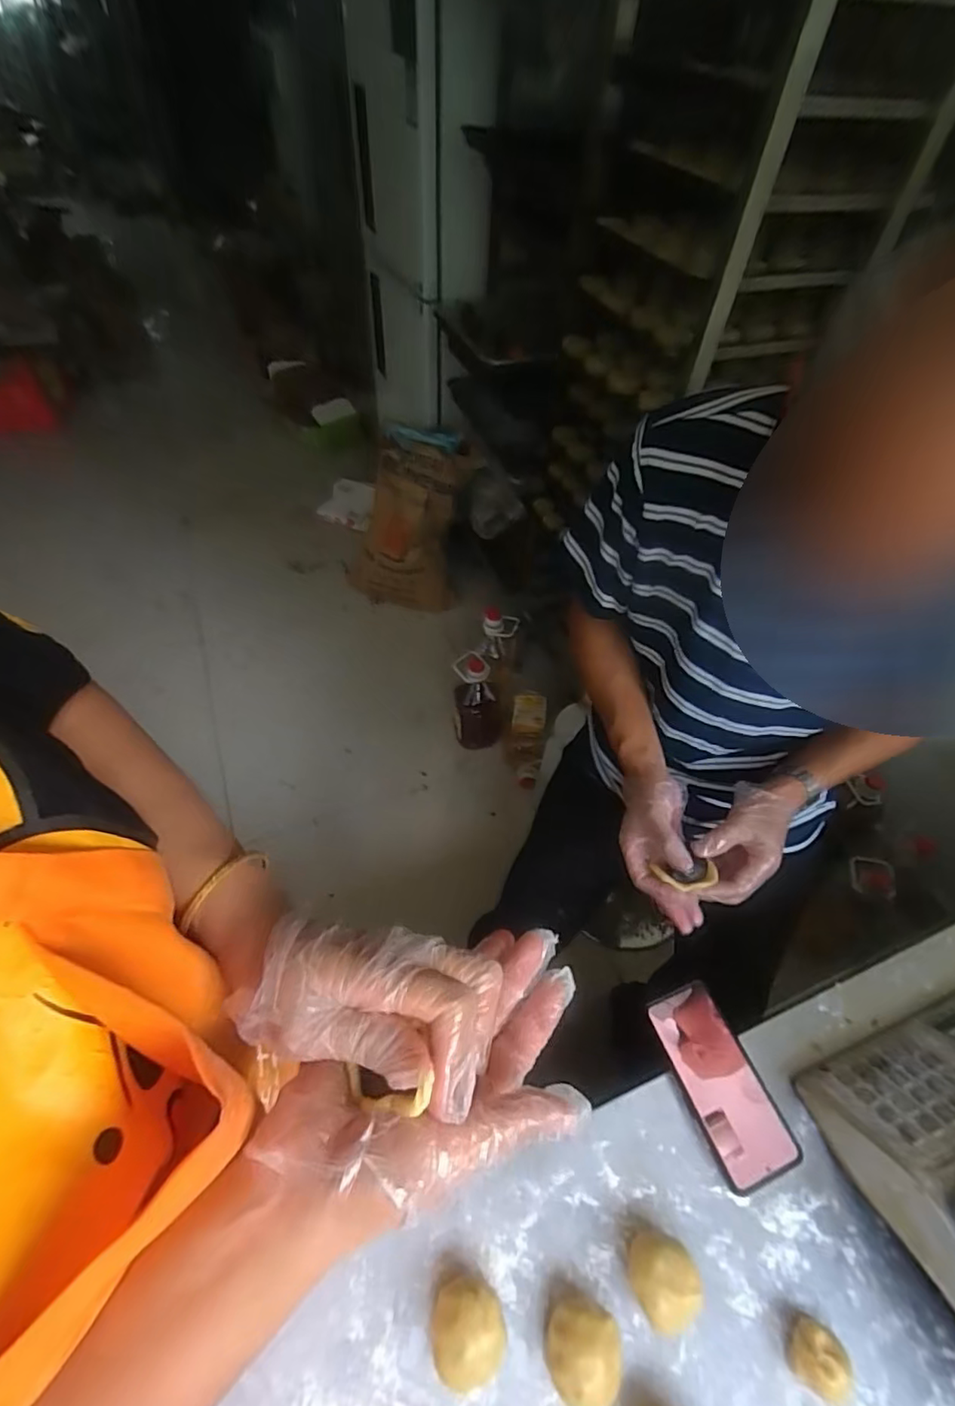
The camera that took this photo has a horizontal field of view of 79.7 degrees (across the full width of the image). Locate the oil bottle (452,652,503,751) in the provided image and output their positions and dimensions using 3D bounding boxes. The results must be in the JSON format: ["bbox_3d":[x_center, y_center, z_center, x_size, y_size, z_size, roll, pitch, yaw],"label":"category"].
[{"bbox_3d":[0.003,0.008,1.663,0.131,0.304,0.164,-7,52,-9],"label":"oil bottle"}]

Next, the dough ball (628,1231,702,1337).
[{"bbox_3d":[0.151,0.474,0.469,0.057,0.045,0.052,1,53,-2],"label":"dough ball"}]

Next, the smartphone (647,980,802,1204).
[{"bbox_3d":[0.238,0.371,0.562,0.079,0.014,0.163,-16,55,-14],"label":"smartphone"}]

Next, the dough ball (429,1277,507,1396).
[{"bbox_3d":[-0.007,0.489,0.444,0.058,0.035,0.058,1,53,-2],"label":"dough ball"}]

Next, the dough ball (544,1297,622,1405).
[{"bbox_3d":[0.081,0.502,0.441,0.054,0.040,0.053,1,53,-2],"label":"dough ball"}]

